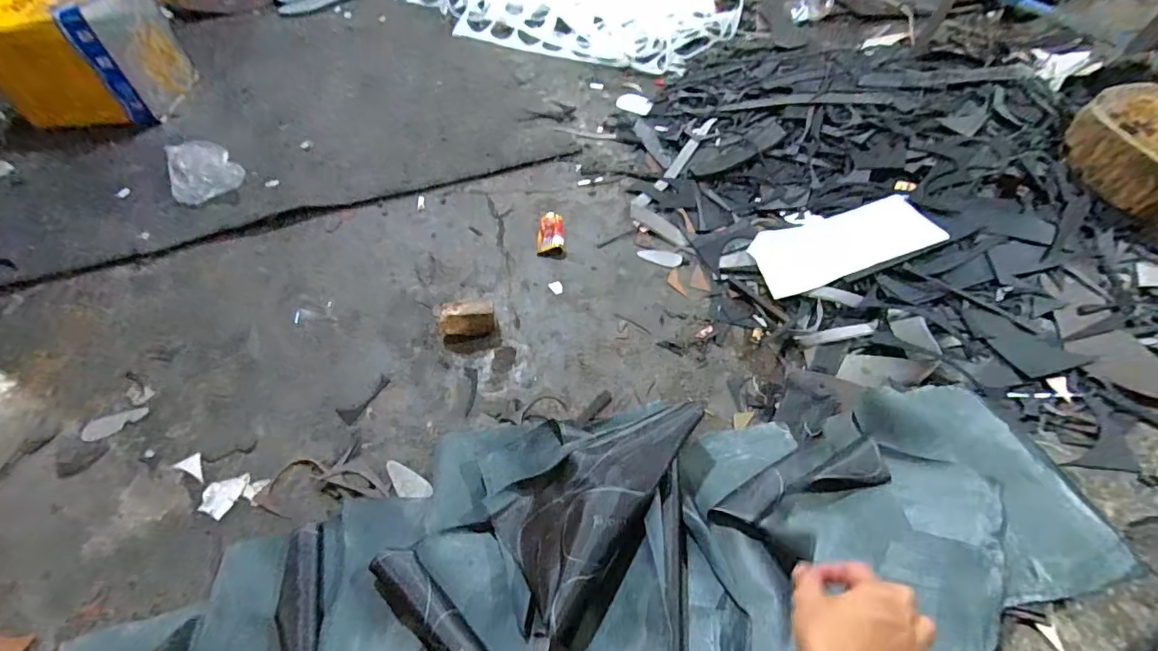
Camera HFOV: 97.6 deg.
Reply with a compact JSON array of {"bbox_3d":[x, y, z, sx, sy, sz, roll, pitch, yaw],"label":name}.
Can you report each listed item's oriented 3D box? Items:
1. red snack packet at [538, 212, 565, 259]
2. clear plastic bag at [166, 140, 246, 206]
[{"bbox_3d":[-0.050,-0.160,0.893,0.047,0.025,0.089,-2,51,-1],"label":"red snack packet"},{"bbox_3d":[-0.718,-0.298,0.962,0.123,0.062,0.128,-32,58,-22],"label":"clear plastic bag"}]

